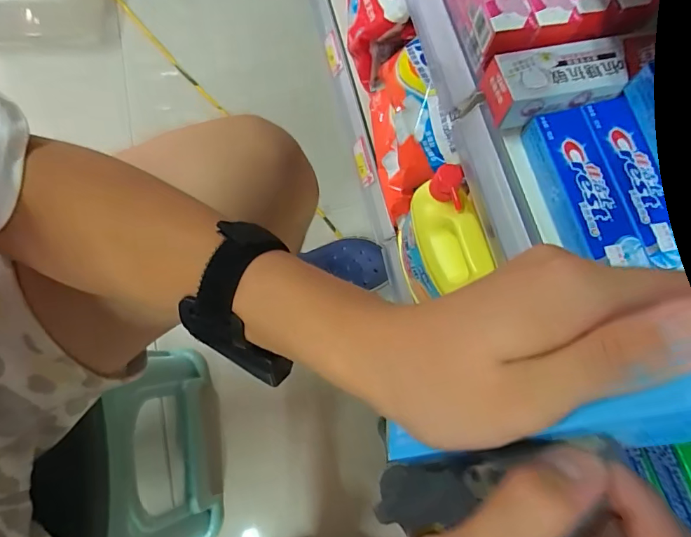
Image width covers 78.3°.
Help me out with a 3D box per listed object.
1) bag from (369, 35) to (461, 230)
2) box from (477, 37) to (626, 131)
[{"bbox_3d":[0.087,-0.214,0.646,0.087,0.123,0.234,-15,75,-4],"label":"bag"},{"bbox_3d":[0.175,-0.153,0.351,0.109,0.027,0.053,-10,74,-3],"label":"box"}]

